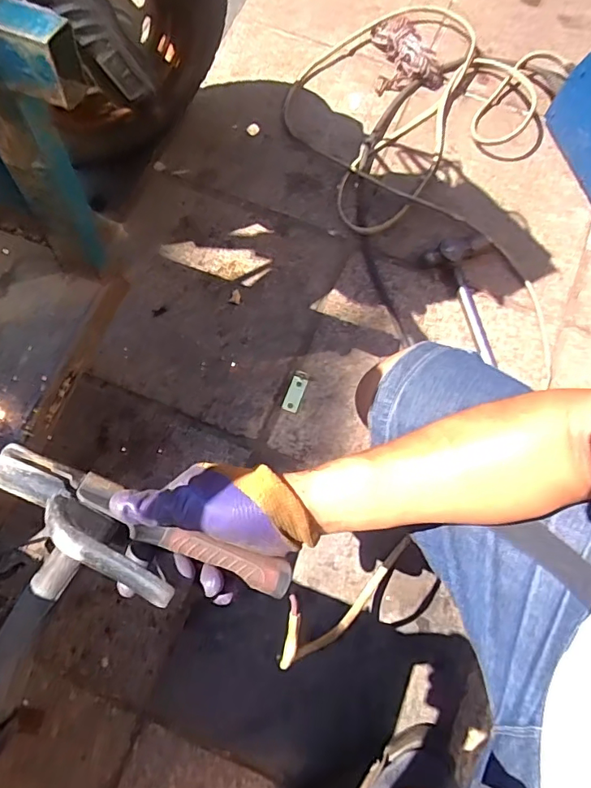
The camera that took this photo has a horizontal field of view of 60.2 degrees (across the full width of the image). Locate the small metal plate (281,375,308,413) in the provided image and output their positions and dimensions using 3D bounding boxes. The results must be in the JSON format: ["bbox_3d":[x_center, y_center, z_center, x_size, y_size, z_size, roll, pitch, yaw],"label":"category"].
[{"bbox_3d":[-0.001,0.000,0.856,0.027,0.004,0.061,20,75,4],"label":"small metal plate"}]

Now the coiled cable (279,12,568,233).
[{"bbox_3d":[0.220,-0.557,0.992,0.438,0.039,0.554,33,77,5],"label":"coiled cable"}]

